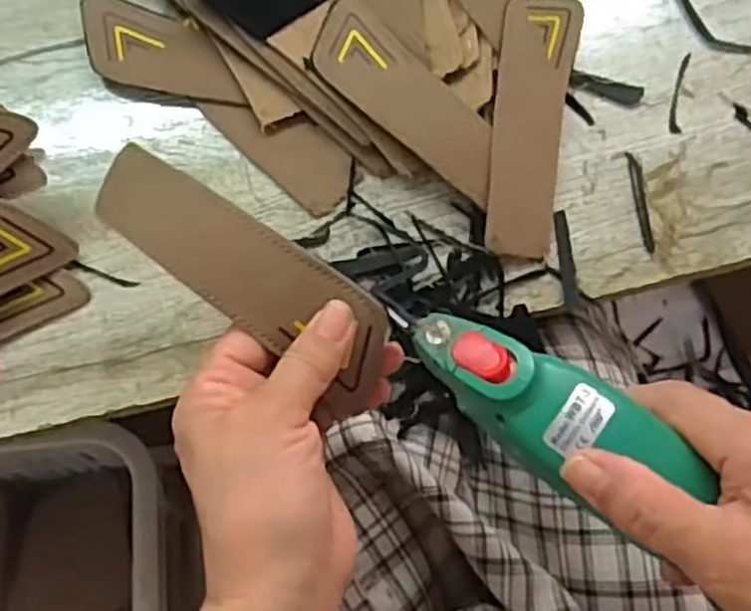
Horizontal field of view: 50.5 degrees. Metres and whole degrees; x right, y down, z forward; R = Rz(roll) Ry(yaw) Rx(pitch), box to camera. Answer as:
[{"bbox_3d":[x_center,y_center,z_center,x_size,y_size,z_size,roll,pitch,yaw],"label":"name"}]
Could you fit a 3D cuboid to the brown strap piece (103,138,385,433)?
[{"bbox_3d":[-0.056,-0.015,0.326,0.141,0.033,0.039,36,77,6],"label":"brown strap piece"}]

